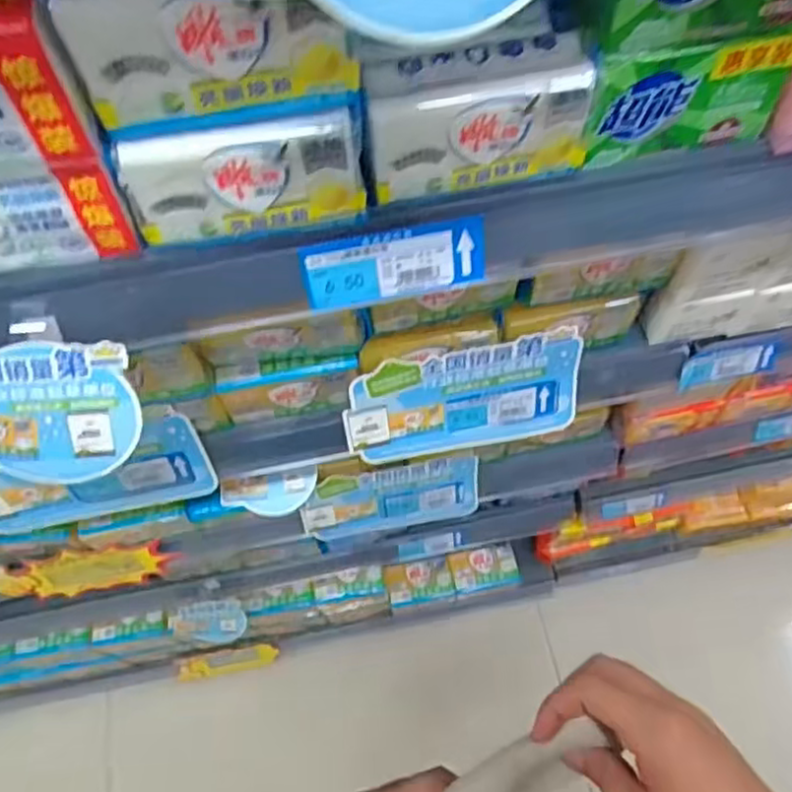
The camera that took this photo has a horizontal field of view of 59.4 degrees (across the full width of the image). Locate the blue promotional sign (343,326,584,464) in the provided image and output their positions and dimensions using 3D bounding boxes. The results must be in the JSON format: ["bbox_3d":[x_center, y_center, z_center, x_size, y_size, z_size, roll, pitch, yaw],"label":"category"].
[{"bbox_3d":[0.058,0.007,0.580,0.195,0.124,0.007,-10,47,-5],"label":"blue promotional sign"}]

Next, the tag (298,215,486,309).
[{"bbox_3d":[0.000,-0.073,0.384,0.099,0.038,0.004,-11,35,-4],"label":"tag"}]

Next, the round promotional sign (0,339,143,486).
[{"bbox_3d":[-0.188,0.012,0.369,0.096,0.087,0.006,0,32,-14],"label":"round promotional sign"}]

